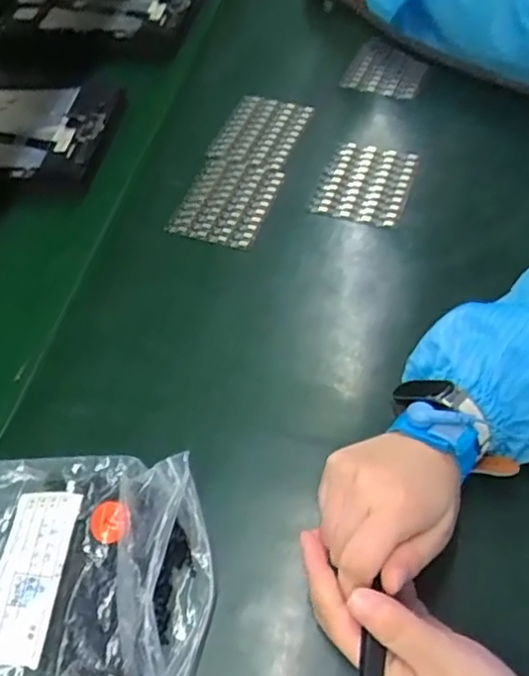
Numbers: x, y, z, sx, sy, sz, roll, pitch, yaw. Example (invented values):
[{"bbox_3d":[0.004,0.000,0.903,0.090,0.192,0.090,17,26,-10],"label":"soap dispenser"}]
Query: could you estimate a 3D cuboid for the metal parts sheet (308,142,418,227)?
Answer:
[{"bbox_3d":[0.090,-0.142,0.540,0.079,0.007,0.090,14,58,16],"label":"metal parts sheet"}]

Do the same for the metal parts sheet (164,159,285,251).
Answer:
[{"bbox_3d":[-0.033,-0.126,0.545,0.080,0.007,0.102,15,58,17],"label":"metal parts sheet"}]

